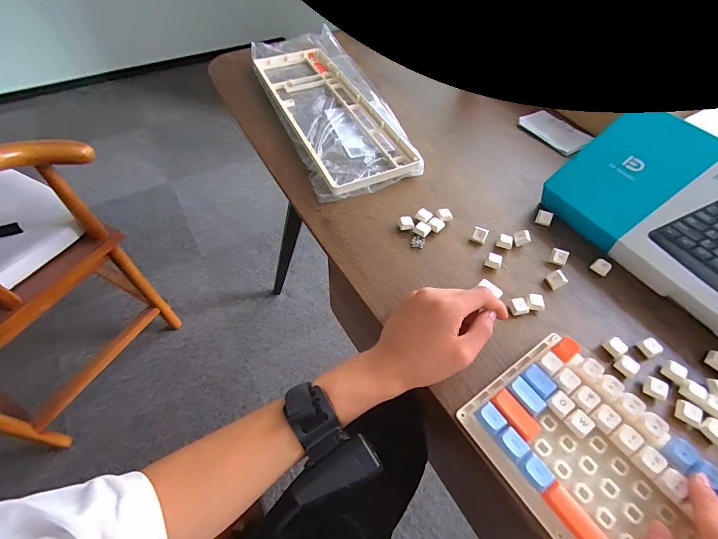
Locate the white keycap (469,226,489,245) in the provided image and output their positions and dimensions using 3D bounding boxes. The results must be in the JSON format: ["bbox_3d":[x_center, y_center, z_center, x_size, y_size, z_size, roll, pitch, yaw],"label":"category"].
[{"bbox_3d":[0.152,-0.043,0.437,0.018,0.015,0.014,28,58,17],"label":"white keycap"}]

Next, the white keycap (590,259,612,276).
[{"bbox_3d":[0.289,-0.003,0.413,0.018,0.010,0.018,-35,62,-24],"label":"white keycap"}]

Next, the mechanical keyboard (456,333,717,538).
[{"bbox_3d":[0.251,0.224,0.230,0.125,0.048,0.392,-28,59,-24],"label":"mechanical keyboard"}]

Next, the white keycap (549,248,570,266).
[{"bbox_3d":[0.242,-0.015,0.417,0.018,0.013,0.016,24,57,15],"label":"white keycap"}]

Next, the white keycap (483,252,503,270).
[{"bbox_3d":[0.161,-0.009,0.416,0.017,0.012,0.019,20,56,12],"label":"white keycap"}]

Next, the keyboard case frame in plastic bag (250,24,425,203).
[{"bbox_3d":[-0.049,-0.294,0.605,0.186,0.027,0.450,-16,56,-13],"label":"keyboard case frame in plastic bag"}]

